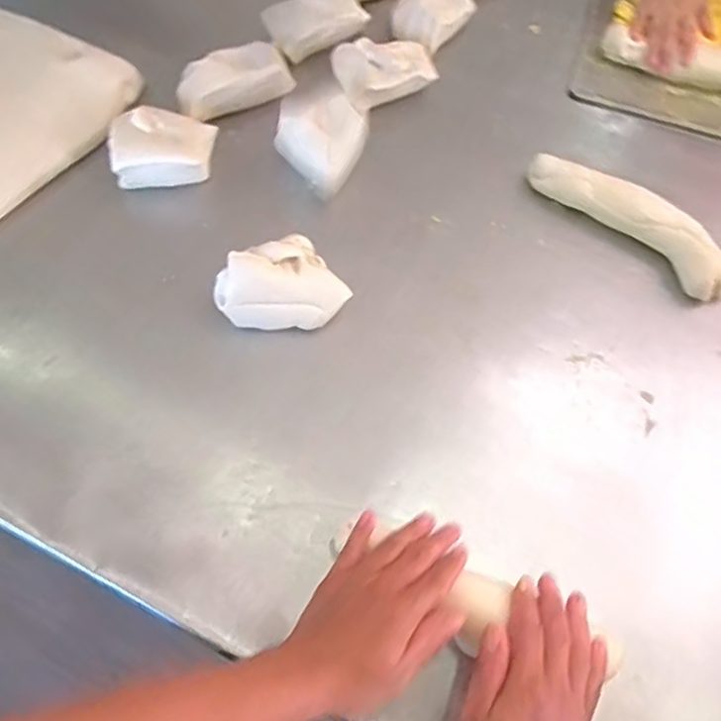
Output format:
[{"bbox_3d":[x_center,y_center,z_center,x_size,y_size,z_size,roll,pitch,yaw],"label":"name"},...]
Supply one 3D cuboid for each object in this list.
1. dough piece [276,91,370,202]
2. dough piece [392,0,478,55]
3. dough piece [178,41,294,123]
[{"bbox_3d":[-0.046,-0.251,0.722,0.091,0.063,0.088,37,66,15],"label":"dough piece"},{"bbox_3d":[0.090,-0.459,0.846,0.087,0.052,0.127,33,64,13],"label":"dough piece"},{"bbox_3d":[-0.158,-0.339,0.770,0.139,0.041,0.076,-30,68,-18],"label":"dough piece"}]

